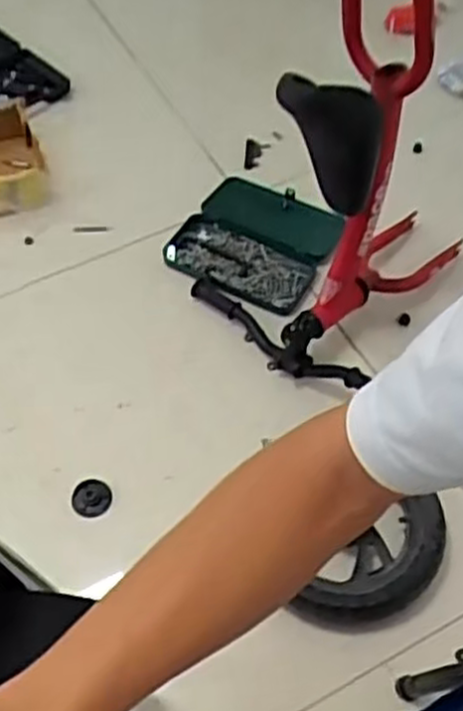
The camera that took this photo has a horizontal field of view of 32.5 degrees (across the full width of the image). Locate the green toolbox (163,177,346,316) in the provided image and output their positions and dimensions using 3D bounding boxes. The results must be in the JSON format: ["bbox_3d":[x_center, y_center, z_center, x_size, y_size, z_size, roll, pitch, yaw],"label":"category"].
[{"bbox_3d":[0.045,-0.200,1.353,0.244,0.071,0.250,24,58,17],"label":"green toolbox"}]

